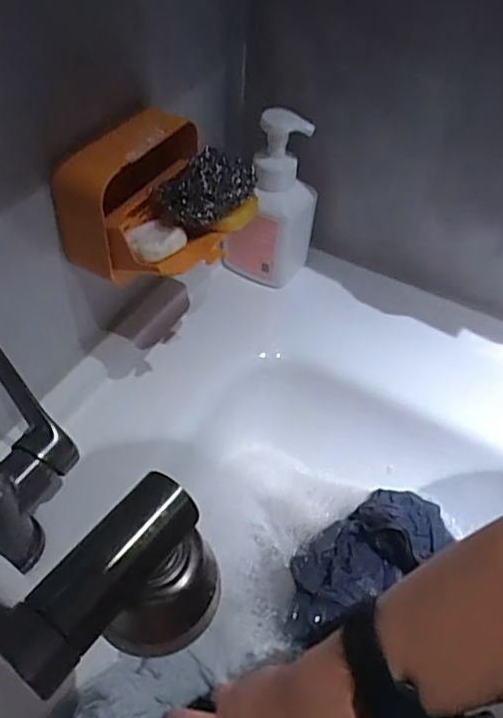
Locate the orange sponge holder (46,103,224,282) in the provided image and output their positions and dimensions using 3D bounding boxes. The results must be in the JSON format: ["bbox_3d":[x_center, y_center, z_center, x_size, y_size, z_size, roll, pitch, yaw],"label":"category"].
[{"bbox_3d":[-0.068,-0.121,0.449,0.118,0.092,0.110,25,50,17],"label":"orange sponge holder"}]

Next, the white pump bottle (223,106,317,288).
[{"bbox_3d":[0.022,-0.157,0.600,0.093,0.178,0.053,5,47,-1],"label":"white pump bottle"}]

